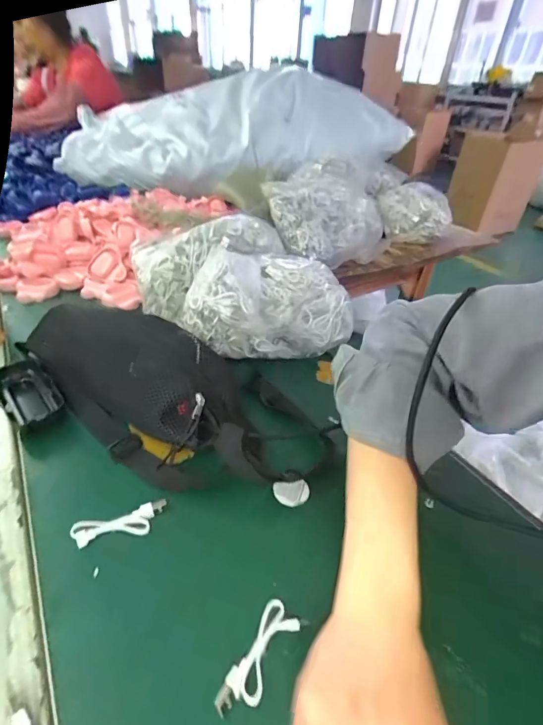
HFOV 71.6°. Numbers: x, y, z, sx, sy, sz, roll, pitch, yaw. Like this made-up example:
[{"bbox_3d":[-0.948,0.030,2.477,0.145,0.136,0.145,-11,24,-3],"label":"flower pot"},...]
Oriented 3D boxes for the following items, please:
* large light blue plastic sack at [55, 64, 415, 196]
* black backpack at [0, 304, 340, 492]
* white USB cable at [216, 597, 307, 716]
[{"bbox_3d":[-0.102,-0.715,1.196,0.990,0.258,0.484,-20,33,-23],"label":"large light blue plastic sack"},{"bbox_3d":[-0.119,0.031,0.412,0.369,0.096,0.157,19,35,11],"label":"black backpack"},{"bbox_3d":[-0.008,0.196,0.252,0.029,0.006,0.073,17,37,34],"label":"white USB cable"}]

